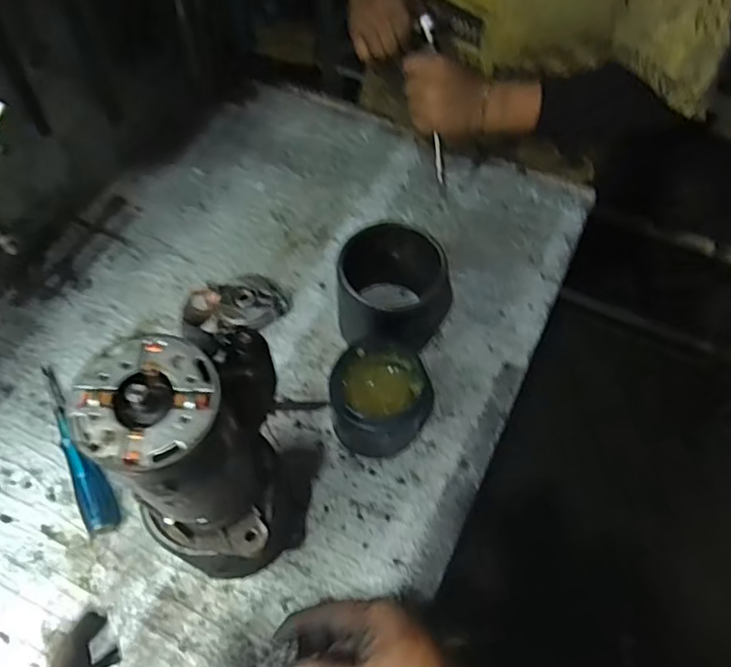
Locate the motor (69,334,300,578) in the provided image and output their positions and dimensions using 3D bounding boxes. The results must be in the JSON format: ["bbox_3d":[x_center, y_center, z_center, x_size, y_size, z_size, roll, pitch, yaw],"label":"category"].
[{"bbox_3d":[-0.102,0.080,0.382,0.107,0.180,0.102,-24,65,-13],"label":"motor"}]

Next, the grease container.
[{"bbox_3d":[0.018,0.062,0.582,0.094,0.097,0.098,1,62,-1],"label":"grease container"}]

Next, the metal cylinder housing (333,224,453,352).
[{"bbox_3d":[0.032,-0.043,0.631,0.124,0.111,0.134,1,62,-1],"label":"metal cylinder housing"}]

